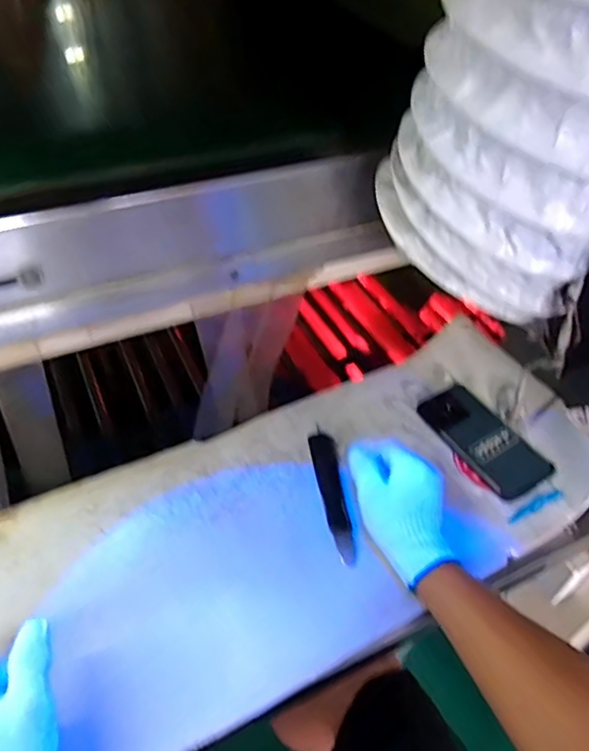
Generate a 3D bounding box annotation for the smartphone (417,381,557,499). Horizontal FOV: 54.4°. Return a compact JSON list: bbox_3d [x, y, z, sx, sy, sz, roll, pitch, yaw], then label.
[{"bbox_3d":[0.232,0.075,0.708,0.083,0.015,0.166,-24,54,-17],"label":"smartphone"}]

